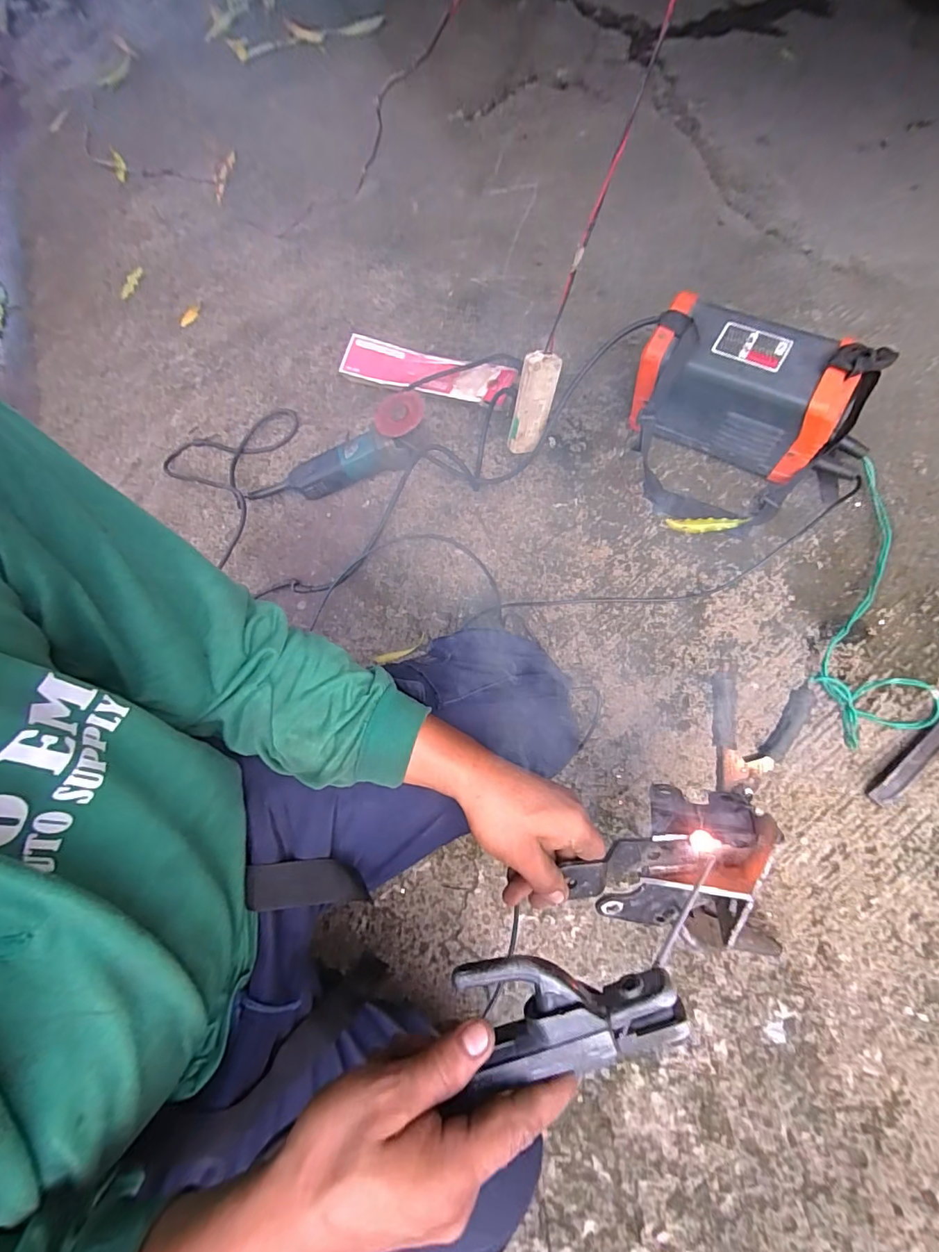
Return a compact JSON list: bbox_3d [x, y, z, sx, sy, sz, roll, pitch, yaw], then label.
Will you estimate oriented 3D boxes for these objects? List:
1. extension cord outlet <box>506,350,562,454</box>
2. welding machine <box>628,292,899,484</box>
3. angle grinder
[{"bbox_3d":[0.089,-0.308,0.666,0.043,0.134,0.038,23,48,10],"label":"extension cord outlet"},{"bbox_3d":[0.373,-0.284,0.633,0.305,0.175,0.110,26,71,11],"label":"welding machine"},{"bbox_3d":[-0.184,-0.296,0.814,0.265,0.076,0.090,-24,68,17],"label":"angle grinder"}]

